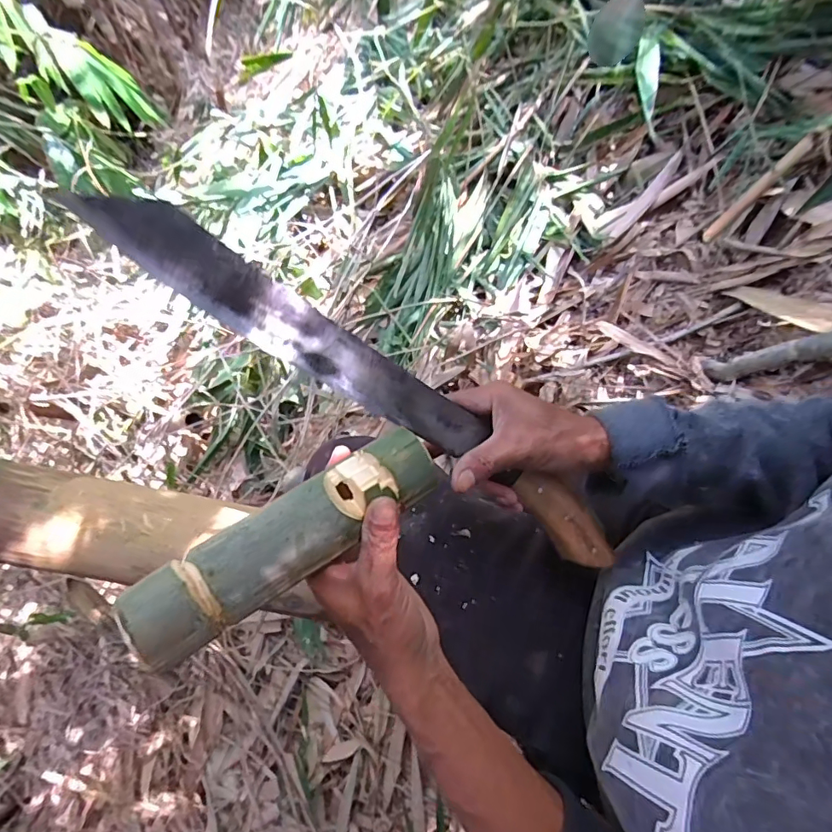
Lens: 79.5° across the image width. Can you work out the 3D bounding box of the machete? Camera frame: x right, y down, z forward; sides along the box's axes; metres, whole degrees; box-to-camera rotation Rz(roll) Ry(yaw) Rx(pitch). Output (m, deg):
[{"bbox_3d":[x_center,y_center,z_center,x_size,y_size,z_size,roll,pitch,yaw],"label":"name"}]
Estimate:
[{"bbox_3d":[-0.018,-0.015,0.347,0.420,0.018,0.043,34,70,-16],"label":"machete"}]

